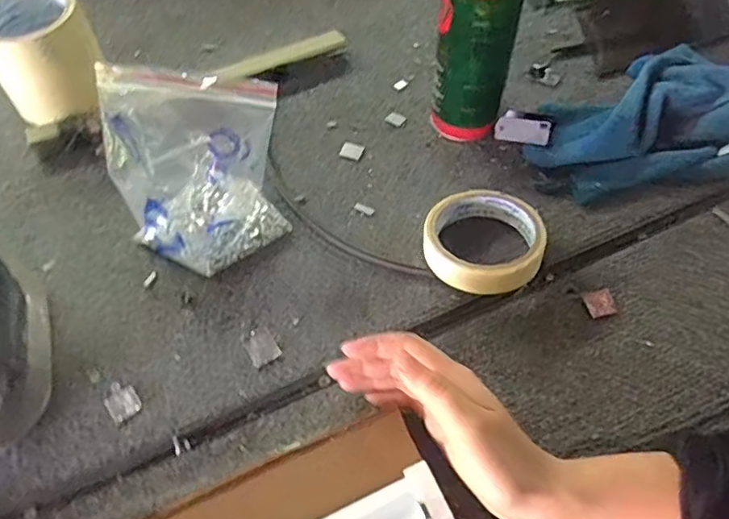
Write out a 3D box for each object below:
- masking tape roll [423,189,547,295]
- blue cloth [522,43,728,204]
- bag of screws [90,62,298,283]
[{"bbox_3d":[0.094,-0.013,0.465,0.090,0.036,0.091,-1,56,1],"label":"masking tape roll"},{"bbox_3d":[0.260,-0.125,0.534,0.227,0.047,0.145,-26,59,-16],"label":"blue cloth"},{"bbox_3d":[-0.128,-0.076,0.458,0.127,0.126,0.113,-25,59,-15],"label":"bag of screws"}]

